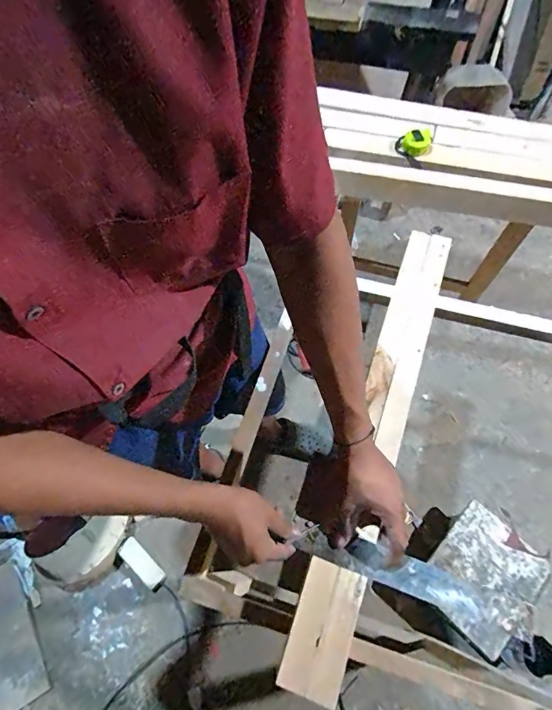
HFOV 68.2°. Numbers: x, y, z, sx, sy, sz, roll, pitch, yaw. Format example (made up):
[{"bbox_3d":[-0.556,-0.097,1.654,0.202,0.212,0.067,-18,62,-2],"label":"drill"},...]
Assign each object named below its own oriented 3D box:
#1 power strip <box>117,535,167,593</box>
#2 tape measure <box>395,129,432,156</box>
[{"bbox_3d":[-0.407,0.635,1.237,0.173,0.039,0.068,39,71,18],"label":"power strip"},{"bbox_3d":[0.306,-0.472,0.899,0.073,0.039,0.060,17,66,9],"label":"tape measure"}]

